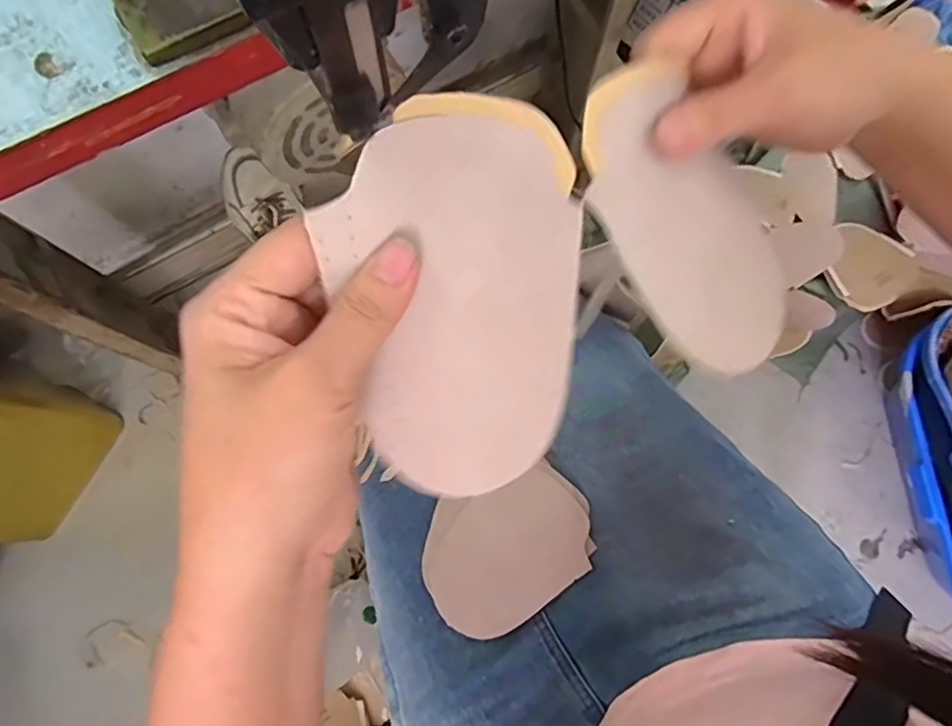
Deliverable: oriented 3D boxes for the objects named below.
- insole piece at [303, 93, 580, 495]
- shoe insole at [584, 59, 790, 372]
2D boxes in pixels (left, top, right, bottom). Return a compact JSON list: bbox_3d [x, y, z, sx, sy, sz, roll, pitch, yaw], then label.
[{"bbox_3d":[0.000,-0.021,0.205,0.090,0.011,0.125,-19,109,-23],"label":"insole piece"},{"bbox_3d":[0.089,-0.058,0.245,0.079,0.011,0.125,-43,104,-26],"label":"shoe insole"}]

